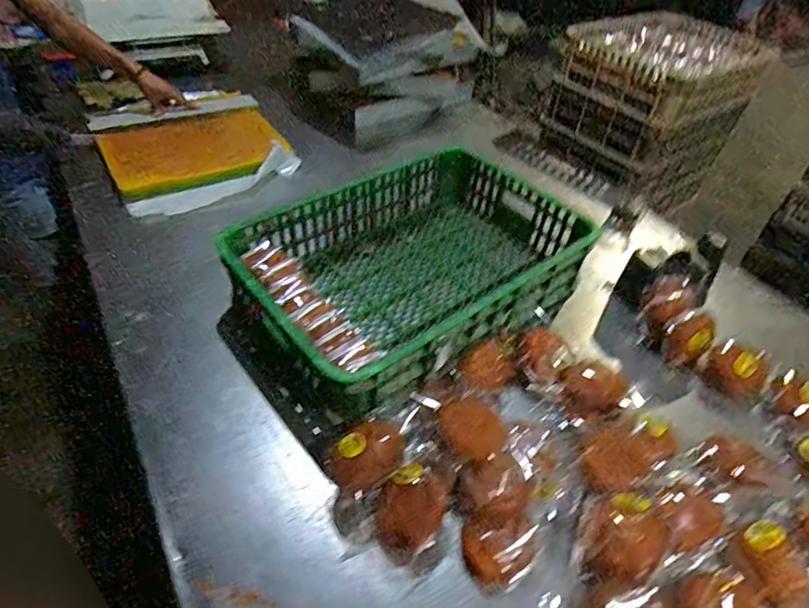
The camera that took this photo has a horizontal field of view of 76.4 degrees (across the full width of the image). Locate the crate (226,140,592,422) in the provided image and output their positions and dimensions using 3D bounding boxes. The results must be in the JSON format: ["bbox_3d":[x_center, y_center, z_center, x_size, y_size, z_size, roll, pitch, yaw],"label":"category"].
[{"bbox_3d":[0.027,-0.090,0.990,0.609,0.140,0.447,-28,52,-26],"label":"crate"}]

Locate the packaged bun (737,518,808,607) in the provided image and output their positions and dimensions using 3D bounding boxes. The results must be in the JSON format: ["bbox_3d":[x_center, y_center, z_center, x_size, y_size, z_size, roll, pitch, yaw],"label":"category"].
[{"bbox_3d":[0.467,0.332,0.650,0.086,0.040,0.092,1,45,-1],"label":"packaged bun"}]

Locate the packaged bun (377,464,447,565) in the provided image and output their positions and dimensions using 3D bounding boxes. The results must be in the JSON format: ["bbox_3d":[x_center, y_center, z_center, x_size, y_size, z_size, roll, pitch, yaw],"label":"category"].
[{"bbox_3d":[0.005,0.272,0.680,0.089,0.058,0.110,22,49,19],"label":"packaged bun"}]

